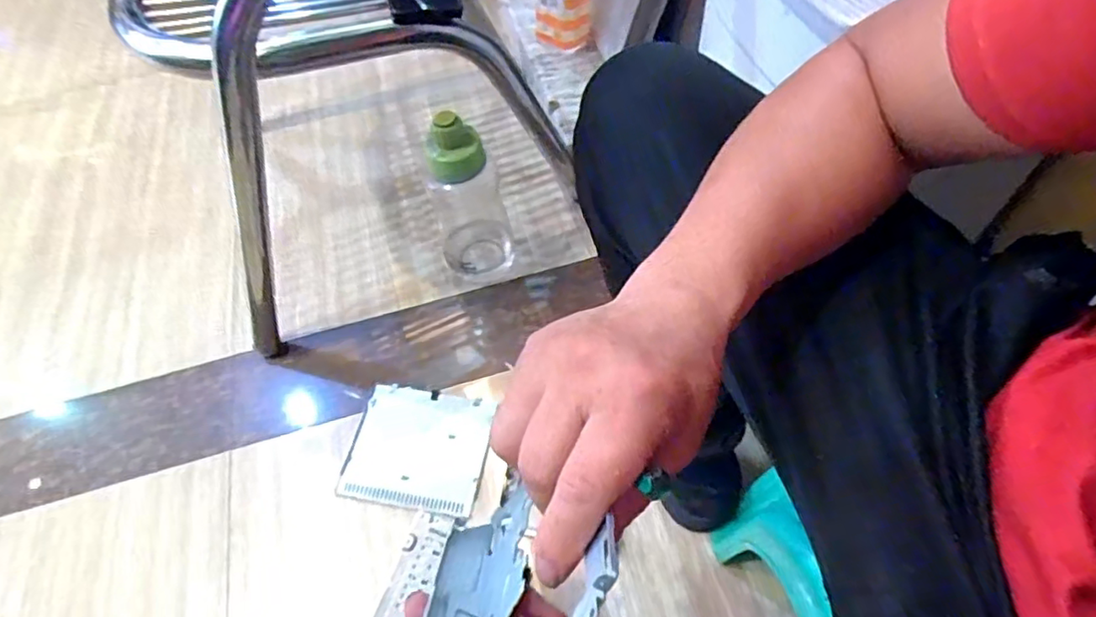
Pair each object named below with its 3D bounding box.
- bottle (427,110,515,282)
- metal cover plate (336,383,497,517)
[{"bbox_3d":[-0.115,-0.152,0.831,0.105,0.287,0.092,-10,56,-2],"label":"bottle"},{"bbox_3d":[-0.171,0.181,0.783,0.181,0.009,0.157,7,57,9],"label":"metal cover plate"}]

